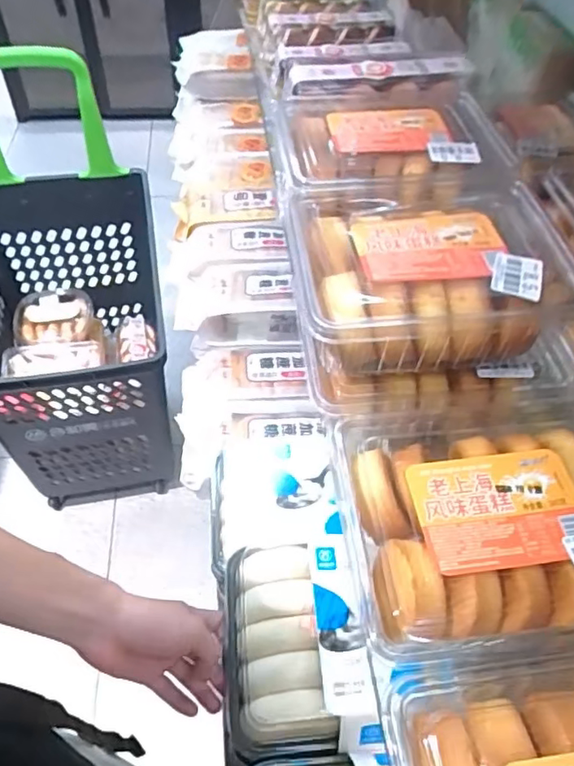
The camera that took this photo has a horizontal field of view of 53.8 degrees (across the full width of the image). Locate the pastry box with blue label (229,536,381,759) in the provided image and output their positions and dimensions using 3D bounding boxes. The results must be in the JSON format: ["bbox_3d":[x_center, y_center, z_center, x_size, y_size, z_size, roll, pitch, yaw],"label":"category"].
[{"bbox_3d":[0.005,0.199,0.440,0.101,0.043,0.152,-5,49,-7],"label":"pastry box with blue label"}]

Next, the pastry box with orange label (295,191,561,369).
[{"bbox_3d":[0.099,-0.072,0.407,0.179,0.062,0.156,-2,49,-4],"label":"pastry box with orange label"}]

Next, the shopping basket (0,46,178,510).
[{"bbox_3d":[-0.497,-0.159,1.213,0.420,0.786,0.556,-7,50,-9],"label":"shopping basket"}]

